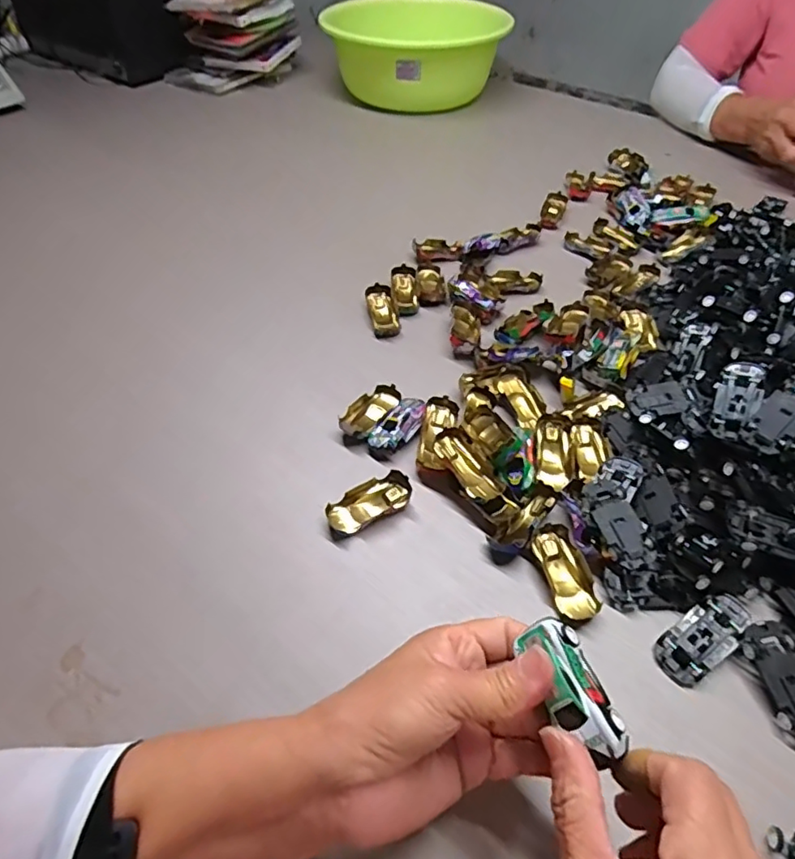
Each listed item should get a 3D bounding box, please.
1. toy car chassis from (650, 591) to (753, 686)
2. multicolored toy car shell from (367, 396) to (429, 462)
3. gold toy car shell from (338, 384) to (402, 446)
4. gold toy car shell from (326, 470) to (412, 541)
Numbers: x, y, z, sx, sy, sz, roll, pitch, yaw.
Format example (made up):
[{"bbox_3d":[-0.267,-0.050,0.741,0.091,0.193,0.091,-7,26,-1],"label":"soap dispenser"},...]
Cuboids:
[{"bbox_3d":[0.191,0.128,0.354,0.067,0.016,0.030,-29,54,-22],"label":"toy car chassis"},{"bbox_3d":[0.000,-0.003,0.466,0.029,0.016,0.063,28,55,23],"label":"multicolored toy car shell"},{"bbox_3d":[-0.023,-0.014,0.487,0.034,0.022,0.066,29,55,23],"label":"gold toy car shell"},{"bbox_3d":[-0.022,0.055,0.421,0.064,0.015,0.028,-25,53,-19],"label":"gold toy car shell"}]

